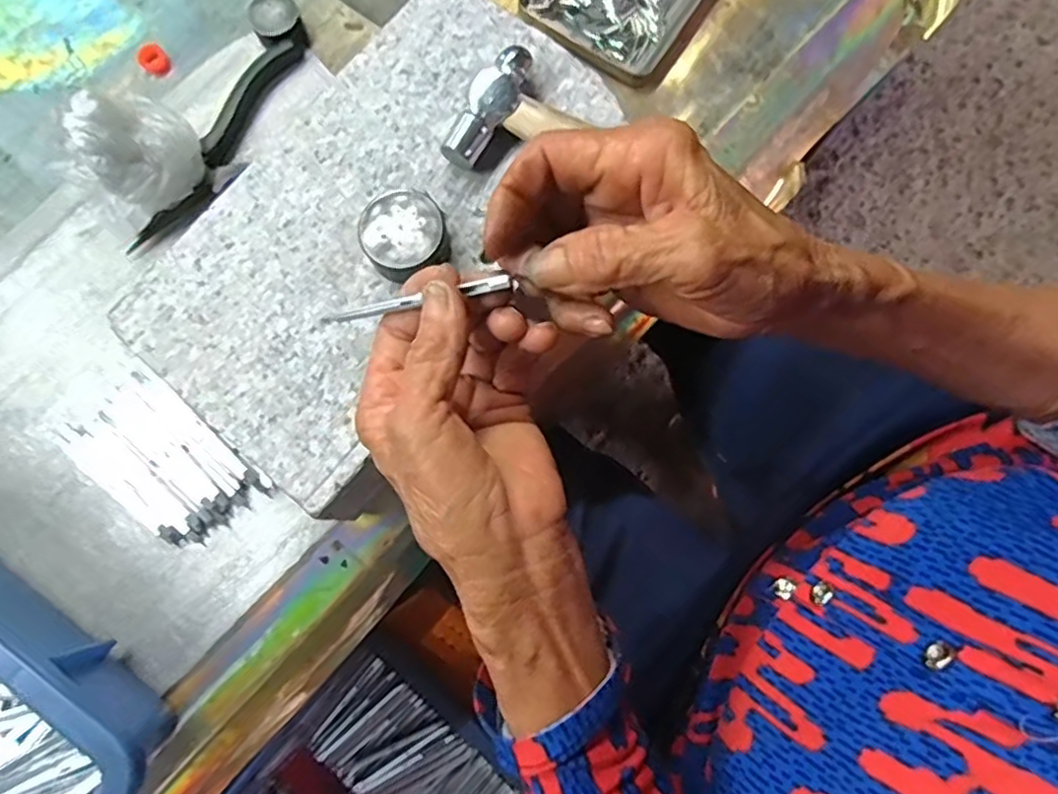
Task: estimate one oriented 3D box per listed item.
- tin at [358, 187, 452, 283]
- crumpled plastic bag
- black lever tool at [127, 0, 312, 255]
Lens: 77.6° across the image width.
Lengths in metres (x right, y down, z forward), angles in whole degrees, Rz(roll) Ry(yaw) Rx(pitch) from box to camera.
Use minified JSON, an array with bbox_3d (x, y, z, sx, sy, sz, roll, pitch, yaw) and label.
[{"bbox_3d":[-0.056,-0.072,0.300,0.036,0.021,0.038,0,79,0],"label":"tin"},{"bbox_3d":[-0.220,-0.133,0.366,0.069,0.062,0.054,-43,82,-7],"label":"crumpled plastic bag"},{"bbox_3d":[-0.183,-0.165,0.395,0.036,0.016,0.176,22,80,4],"label":"black lever tool"}]

